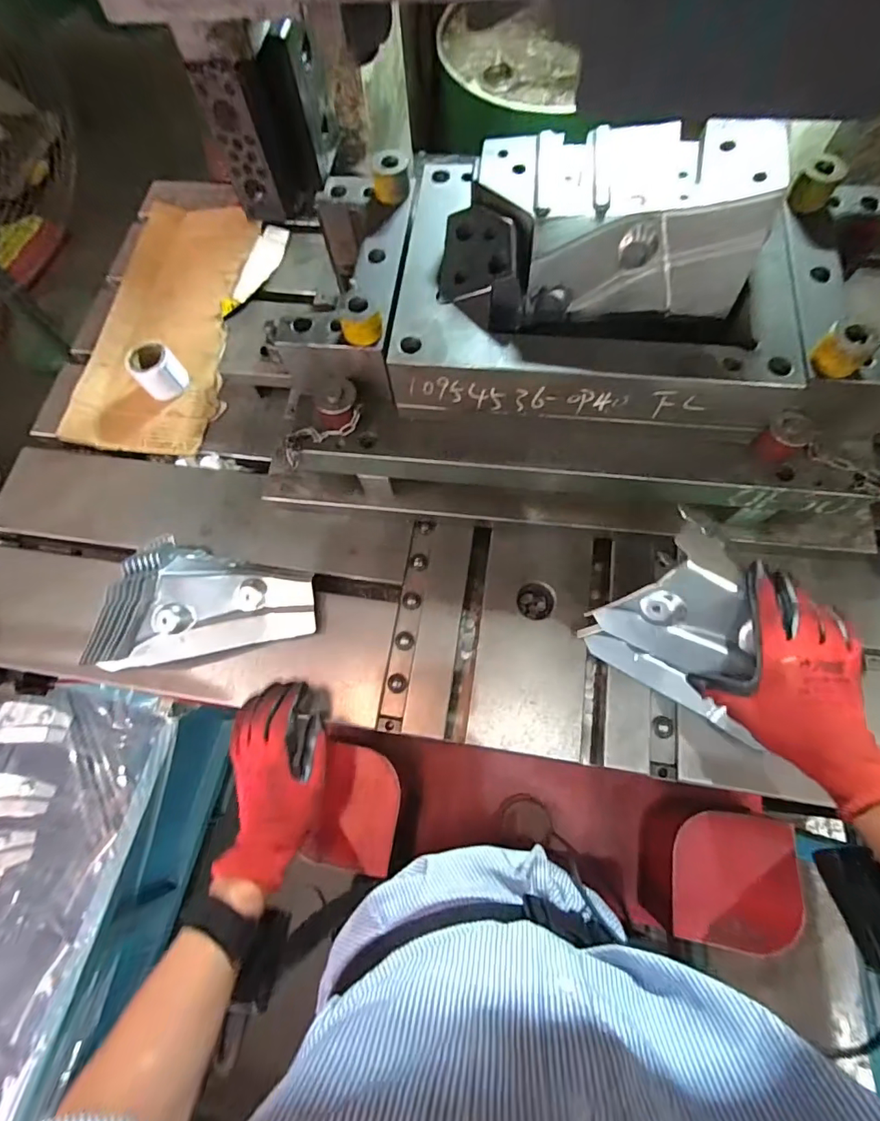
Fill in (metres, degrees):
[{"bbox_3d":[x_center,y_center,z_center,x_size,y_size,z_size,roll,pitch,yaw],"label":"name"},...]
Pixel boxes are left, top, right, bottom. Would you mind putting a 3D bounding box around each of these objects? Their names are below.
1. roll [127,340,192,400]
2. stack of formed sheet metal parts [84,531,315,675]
[{"bbox_3d":[-0.402,-0.268,0.688,0.062,0.054,0.057,2,71,5],"label":"roll"},{"bbox_3d":[-0.288,0.039,0.574,0.259,0.071,0.146,-13,70,0],"label":"stack of formed sheet metal parts"}]

